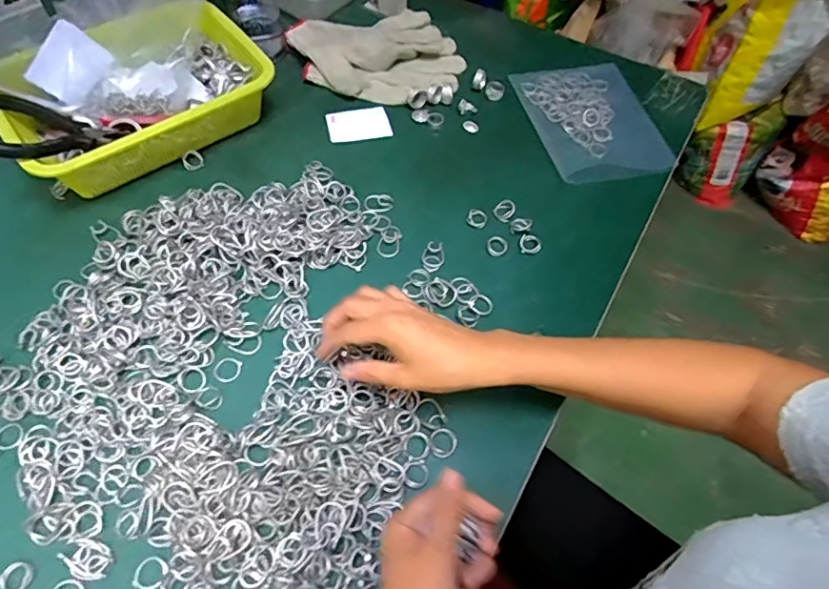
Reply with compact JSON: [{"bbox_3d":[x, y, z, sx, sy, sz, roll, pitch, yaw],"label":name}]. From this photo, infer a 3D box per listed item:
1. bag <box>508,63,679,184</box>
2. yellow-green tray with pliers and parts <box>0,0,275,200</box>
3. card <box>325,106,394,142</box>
[{"bbox_3d":[0.222,-0.216,0.642,0.147,0.022,0.202,-8,59,-9],"label":"bag"},{"bbox_3d":[-0.306,-0.220,0.589,0.269,0.078,0.187,-31,65,-21],"label":"yellow-green tray with pliers and parts"},{"bbox_3d":[-0.068,-0.206,0.648,0.074,0.004,0.051,-12,62,-8],"label":"card"}]

